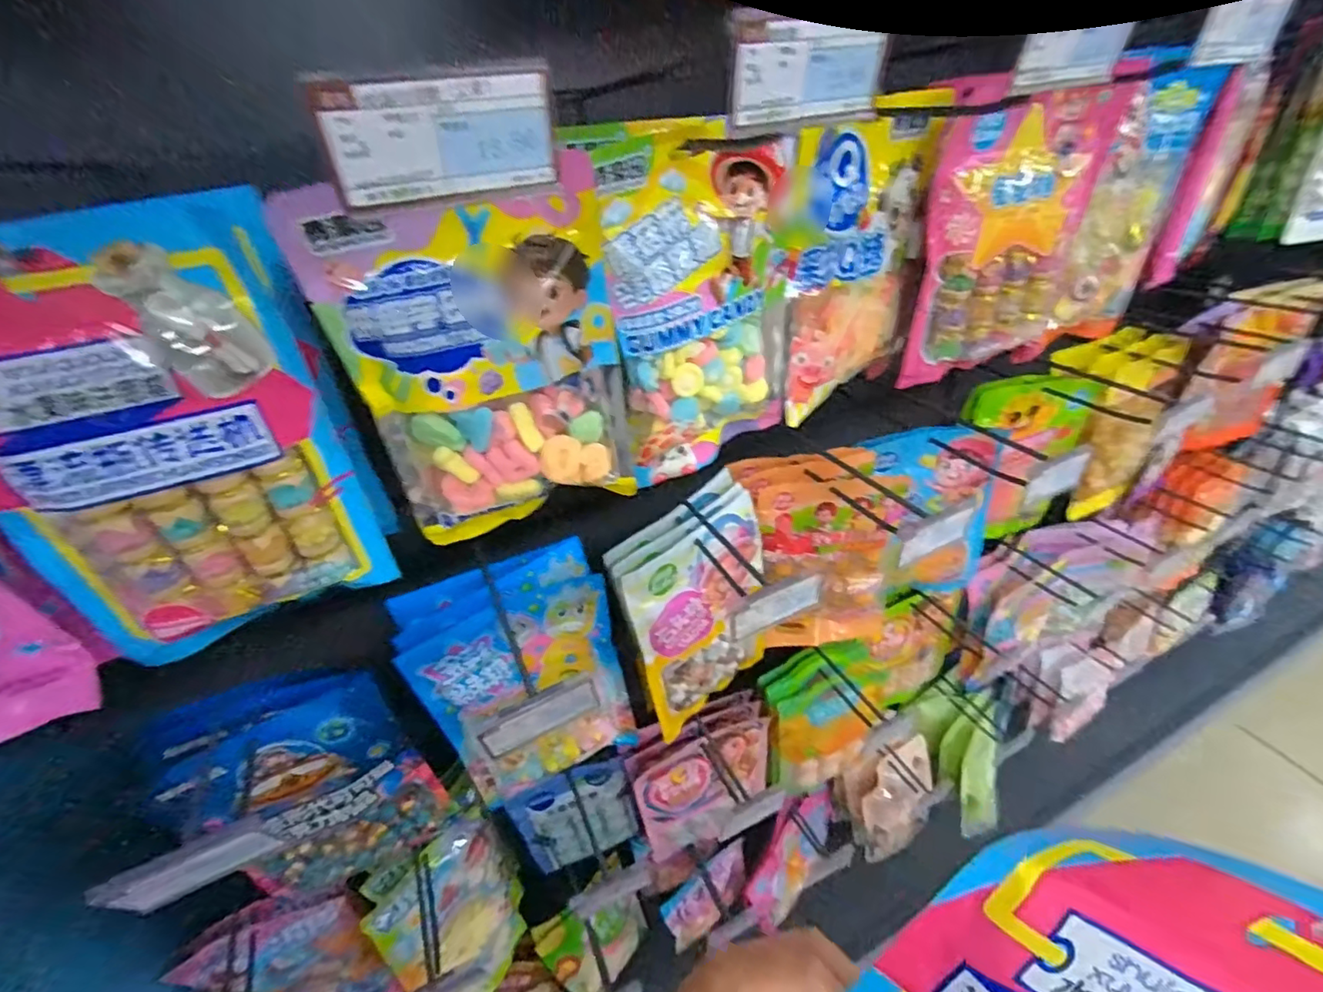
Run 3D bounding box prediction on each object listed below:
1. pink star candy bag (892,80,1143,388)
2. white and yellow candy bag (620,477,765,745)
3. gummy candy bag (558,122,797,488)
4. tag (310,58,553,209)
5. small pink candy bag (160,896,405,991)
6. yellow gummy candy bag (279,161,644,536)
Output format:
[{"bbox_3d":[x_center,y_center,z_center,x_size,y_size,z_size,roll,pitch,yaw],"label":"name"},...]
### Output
[{"bbox_3d":[0.309,-0.225,0.519,0.156,0.216,0.041,-19,38,-15],"label":"pink star candy bag"},{"bbox_3d":[0.046,0.132,0.610,0.172,0.229,0.037,-32,43,-29],"label":"white and yellow candy bag"},{"bbox_3d":[0.035,-0.132,0.417,0.154,0.235,0.022,-26,40,-23],"label":"gummy candy bag"},{"bbox_3d":[-0.077,-0.128,0.205,0.077,0.038,0.007,-17,47,-16],"label":"tag"},{"bbox_3d":[-0.383,0.532,0.632,0.133,0.246,0.046,-19,38,-15],"label":"small pink candy bag"},{"bbox_3d":[-0.106,-0.073,0.366,0.161,0.214,0.029,-16,37,-12],"label":"yellow gummy candy bag"}]

